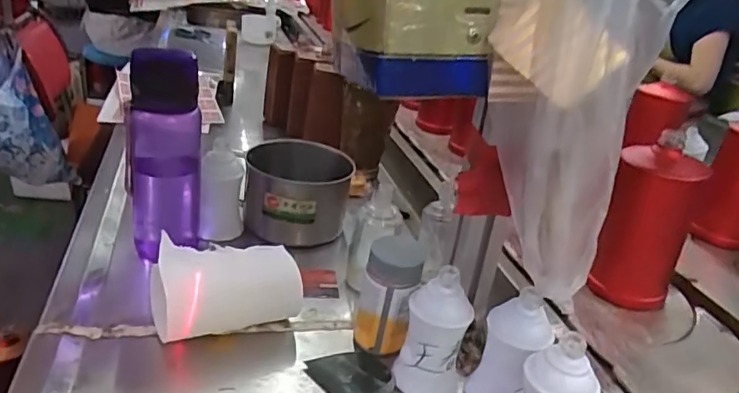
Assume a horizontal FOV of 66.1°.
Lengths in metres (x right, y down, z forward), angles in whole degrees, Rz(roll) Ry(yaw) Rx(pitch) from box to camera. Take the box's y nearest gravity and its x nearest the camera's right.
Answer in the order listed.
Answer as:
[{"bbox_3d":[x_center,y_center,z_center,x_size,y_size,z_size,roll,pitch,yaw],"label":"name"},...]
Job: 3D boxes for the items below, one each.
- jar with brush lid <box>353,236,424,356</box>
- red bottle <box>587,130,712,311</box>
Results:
[{"bbox_3d":[0.017,0.095,0.540,0.053,0.109,0.042,8,28,-1],"label":"jar with brush lid"},{"bbox_3d":[0.299,0.035,0.616,0.080,0.186,0.070,23,31,25],"label":"red bottle"}]

